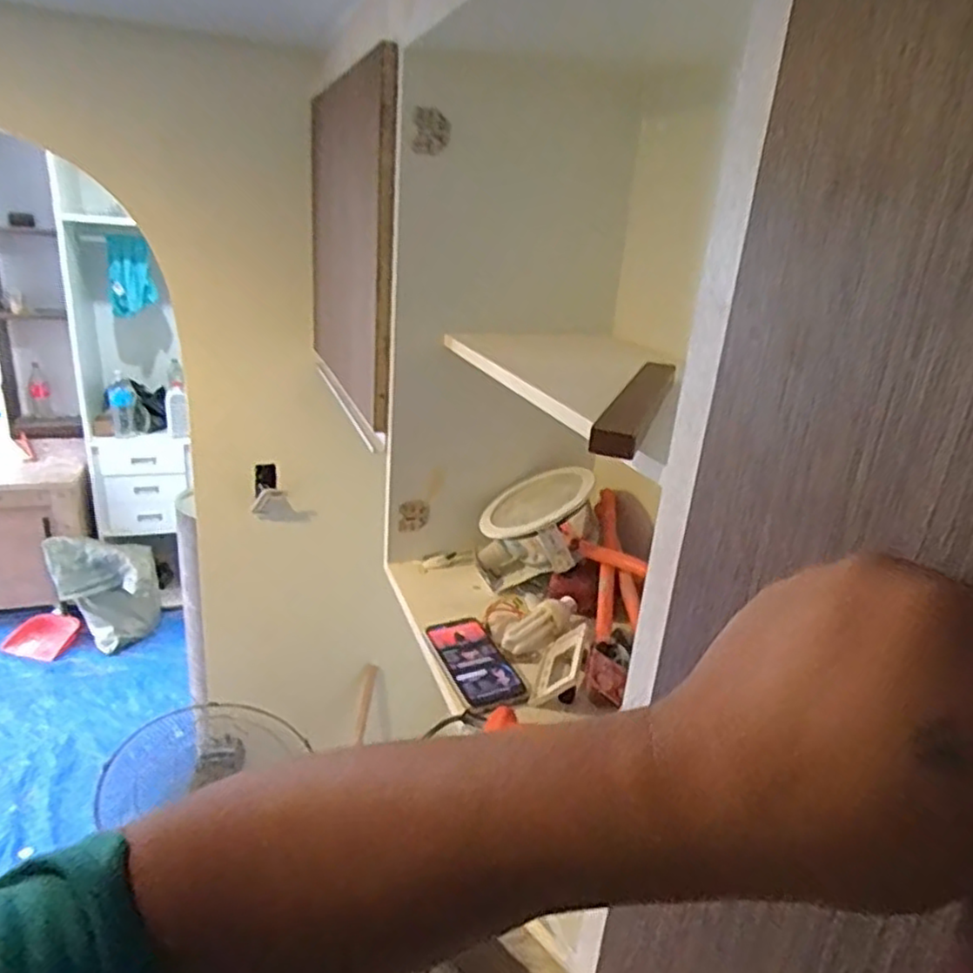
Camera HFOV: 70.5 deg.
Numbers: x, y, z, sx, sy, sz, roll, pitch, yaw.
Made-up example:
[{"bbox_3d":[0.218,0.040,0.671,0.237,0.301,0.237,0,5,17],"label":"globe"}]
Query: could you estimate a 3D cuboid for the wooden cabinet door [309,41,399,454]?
[{"bbox_3d":[-0.240,-0.387,1.134,0.030,0.488,0.548,-4,23,-21],"label":"wooden cabinet door"}]

